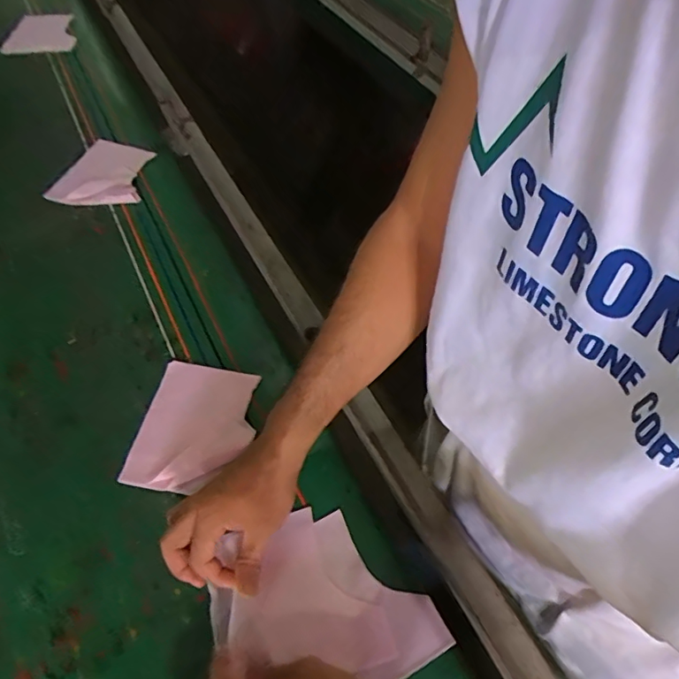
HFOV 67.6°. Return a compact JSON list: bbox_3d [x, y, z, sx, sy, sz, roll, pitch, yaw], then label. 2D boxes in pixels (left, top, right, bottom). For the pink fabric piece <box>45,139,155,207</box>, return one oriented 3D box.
[{"bbox_3d":[-0.383,-0.268,0.815,0.146,0.053,0.144,-1,56,4],"label":"pink fabric piece"}]

